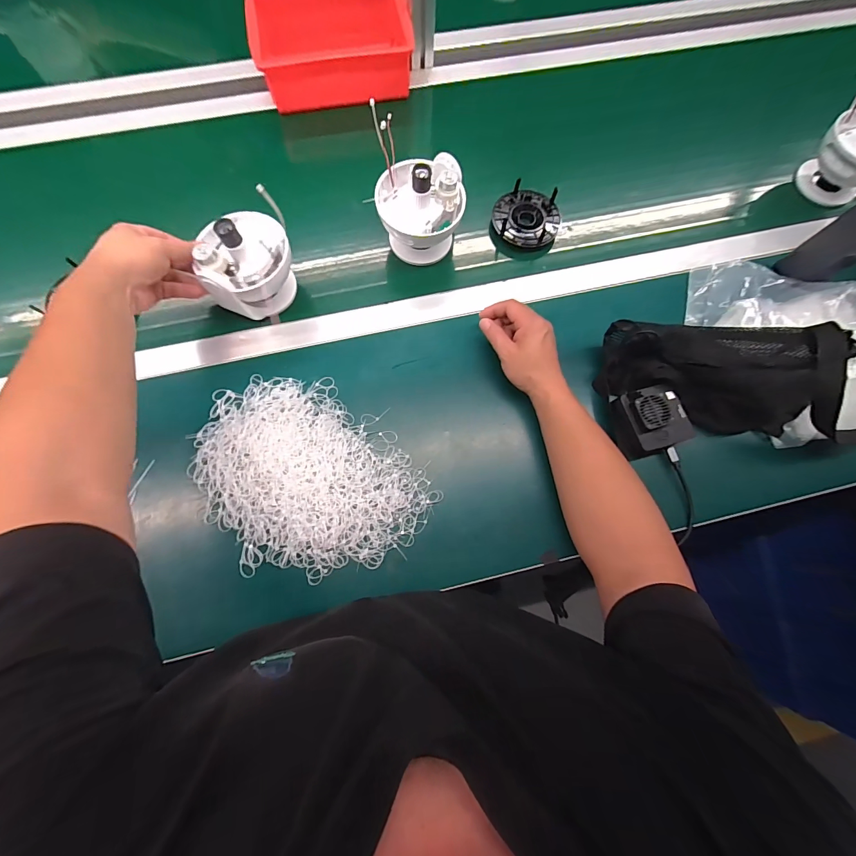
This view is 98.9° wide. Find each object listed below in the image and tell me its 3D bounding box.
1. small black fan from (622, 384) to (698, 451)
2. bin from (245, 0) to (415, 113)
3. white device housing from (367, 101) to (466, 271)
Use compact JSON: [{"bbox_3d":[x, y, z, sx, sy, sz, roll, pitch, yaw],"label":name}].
[{"bbox_3d":[0.286,-0.016,0.451,0.065,0.017,0.076,-17,77,-5],"label":"small black fan"},{"bbox_3d":[-0.153,-0.617,0.594,0.241,0.071,0.164,-12,77,-4],"label":"bin"},{"bbox_3d":[-0.010,-0.314,0.508,0.116,0.117,0.134,-2,76,-2],"label":"white device housing"}]

